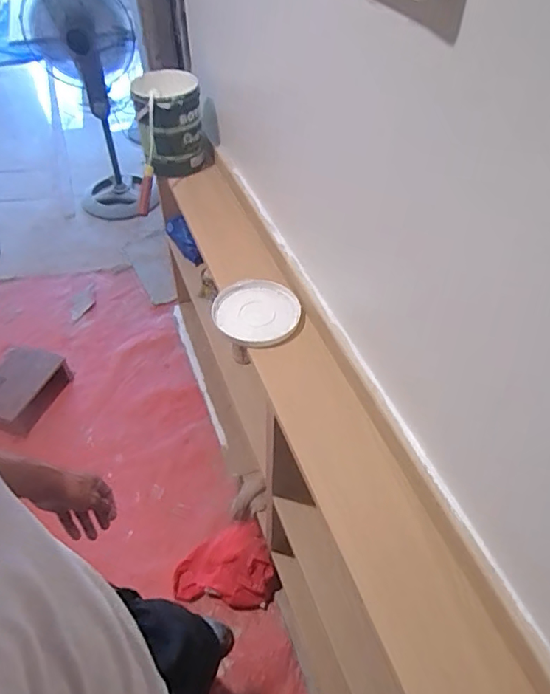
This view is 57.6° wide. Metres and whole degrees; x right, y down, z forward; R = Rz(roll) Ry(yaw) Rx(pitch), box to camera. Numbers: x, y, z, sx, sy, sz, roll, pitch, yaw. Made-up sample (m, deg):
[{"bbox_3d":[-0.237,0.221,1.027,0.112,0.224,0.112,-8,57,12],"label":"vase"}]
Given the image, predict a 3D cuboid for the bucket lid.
[{"bbox_3d":[-0.039,-0.067,0.980,0.168,0.023,0.161,0,48,0],"label":"bucket lid"}]

